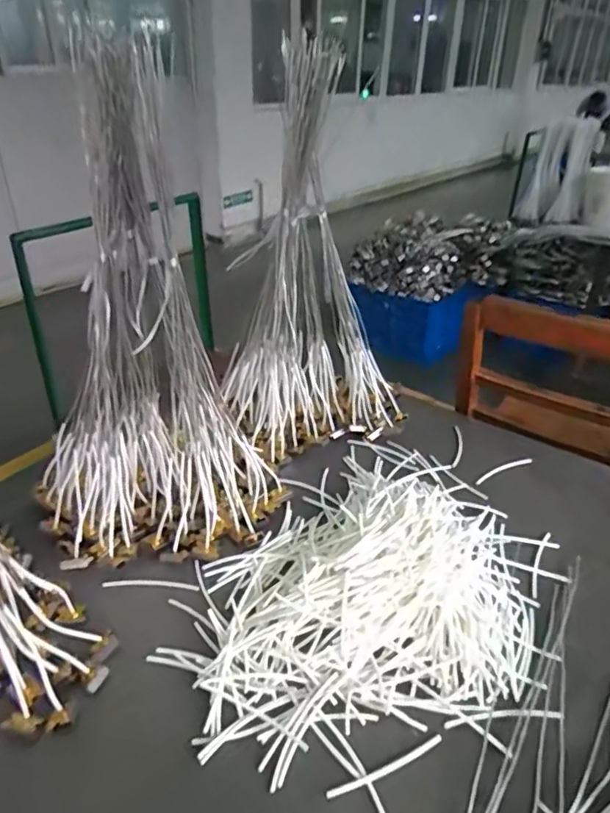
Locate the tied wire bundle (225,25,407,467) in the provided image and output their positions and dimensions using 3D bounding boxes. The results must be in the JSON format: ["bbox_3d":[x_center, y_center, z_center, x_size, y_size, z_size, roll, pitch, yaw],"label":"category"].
[{"bbox_3d":[0.019,-0.196,0.908,0.272,0.527,0.185,-16,36,-24],"label":"tied wire bundle"}]

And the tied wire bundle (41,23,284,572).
[{"bbox_3d":[-0.198,-0.081,0.684,0.298,0.578,0.199,-18,36,-26],"label":"tied wire bundle"}]

